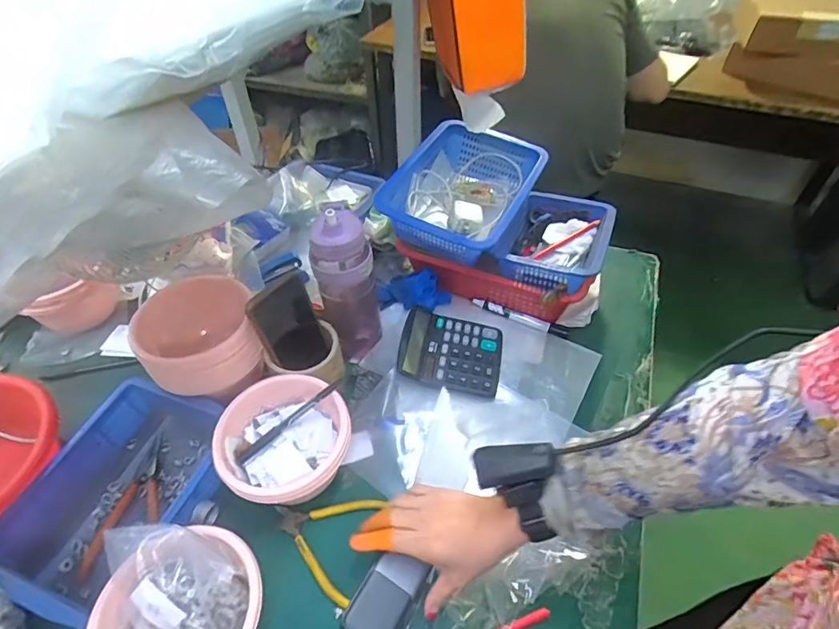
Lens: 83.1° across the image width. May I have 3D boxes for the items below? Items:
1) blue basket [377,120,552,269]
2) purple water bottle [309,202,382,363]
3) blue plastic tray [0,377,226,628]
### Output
[{"bbox_3d":[0.069,-0.194,0.770,0.204,0.087,0.273,19,51,18],"label":"blue basket"},{"bbox_3d":[-0.101,-0.038,0.657,0.078,0.245,0.066,-9,48,-6],"label":"purple water bottle"},{"bbox_3d":[-0.352,0.213,0.566,0.184,0.077,0.249,15,50,15],"label":"blue plastic tray"}]

